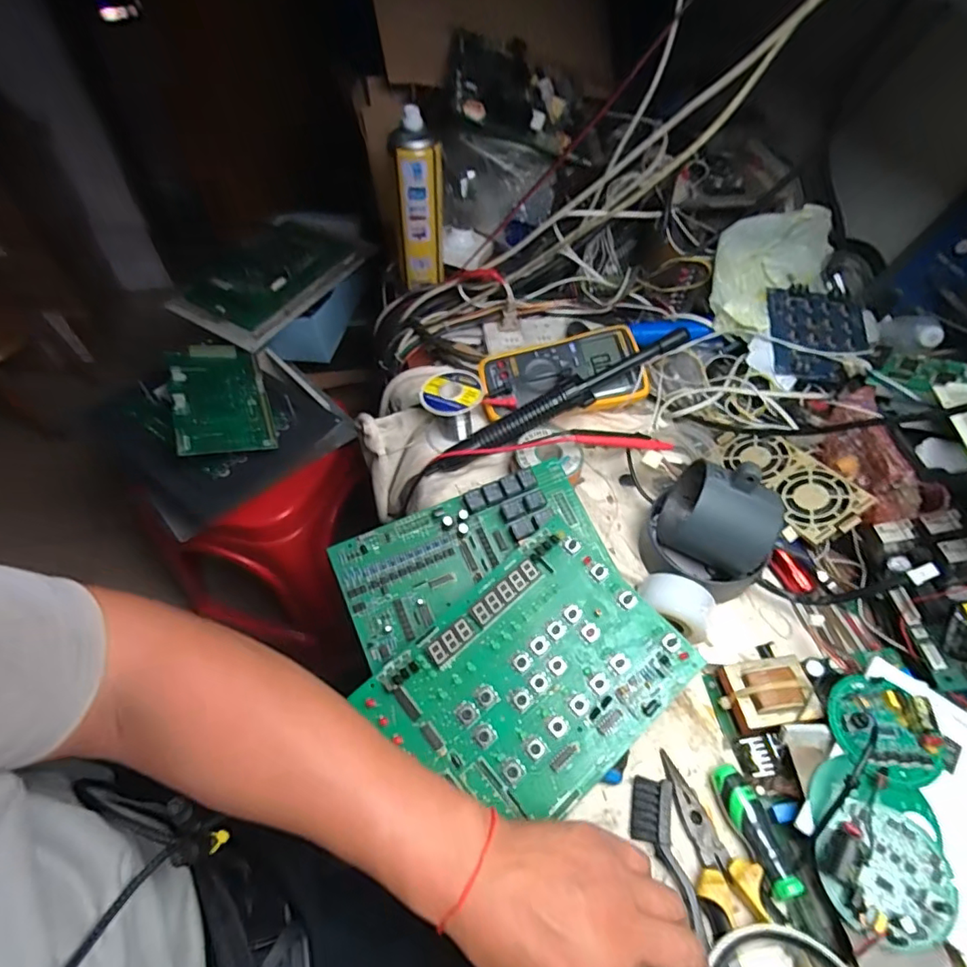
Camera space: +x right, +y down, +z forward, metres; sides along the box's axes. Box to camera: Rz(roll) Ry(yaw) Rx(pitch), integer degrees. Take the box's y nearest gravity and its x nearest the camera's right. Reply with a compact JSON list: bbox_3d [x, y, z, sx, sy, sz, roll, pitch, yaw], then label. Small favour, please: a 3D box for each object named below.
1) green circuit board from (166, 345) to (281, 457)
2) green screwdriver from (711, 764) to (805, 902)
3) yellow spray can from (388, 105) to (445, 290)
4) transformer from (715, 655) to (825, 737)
[{"bbox_3d":[-0.366,-0.121,0.741,0.115,0.014,0.202,-10,61,-26],"label":"green circuit board"},{"bbox_3d":[0.186,0.234,0.364,0.024,0.022,0.077,-13,55,-10],"label":"green screwdriver"},{"bbox_3d":[-0.084,-0.358,0.690,0.064,0.184,0.049,-4,54,-4],"label":"yellow spray can"},{"bbox_3d":[0.219,0.164,0.416,0.060,0.038,0.050,-6,55,-5],"label":"transformer"}]

